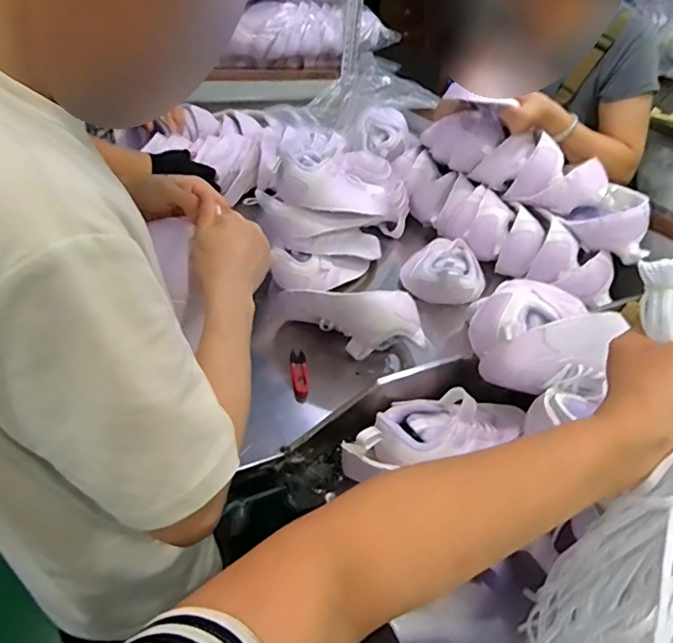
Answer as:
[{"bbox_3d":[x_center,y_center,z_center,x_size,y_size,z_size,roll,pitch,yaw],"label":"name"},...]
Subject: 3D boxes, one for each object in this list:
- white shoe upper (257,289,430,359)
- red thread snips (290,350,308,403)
[{"bbox_3d":[0.002,-0.007,0.769,0.259,0.112,0.075,8,35,22],"label":"white shoe upper"},{"bbox_3d":[-0.054,0.075,0.724,0.023,0.014,0.099,1,37,-7],"label":"red thread snips"}]

